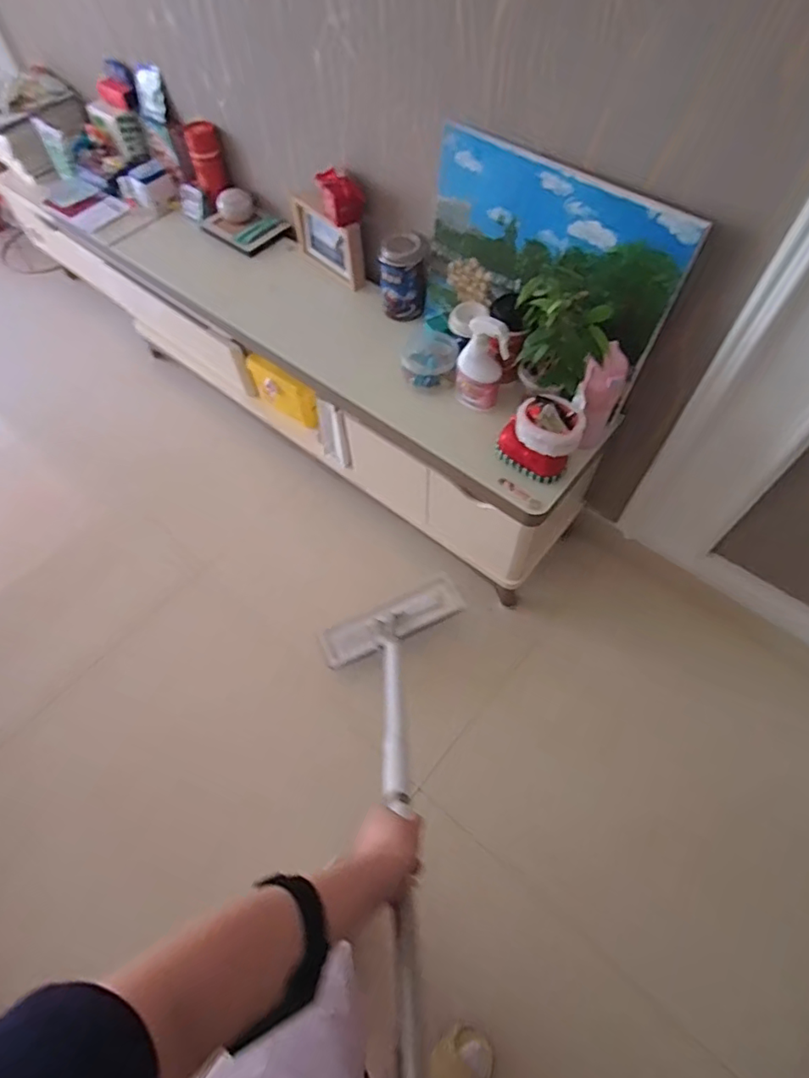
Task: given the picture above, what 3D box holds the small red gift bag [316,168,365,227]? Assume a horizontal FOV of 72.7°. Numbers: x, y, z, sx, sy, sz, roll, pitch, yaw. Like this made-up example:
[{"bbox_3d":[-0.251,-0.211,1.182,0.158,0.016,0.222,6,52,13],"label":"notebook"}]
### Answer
[{"bbox_3d":[-0.133,-0.731,1.167,0.083,0.084,0.086,-14,61,-6],"label":"small red gift bag"}]

